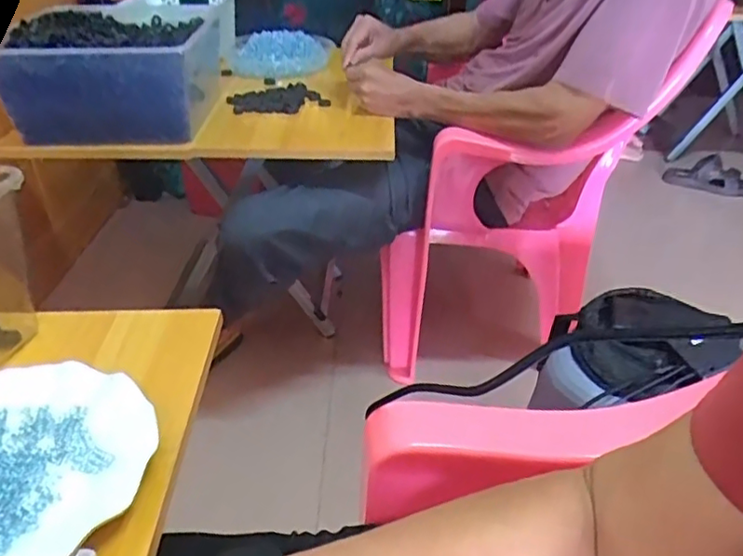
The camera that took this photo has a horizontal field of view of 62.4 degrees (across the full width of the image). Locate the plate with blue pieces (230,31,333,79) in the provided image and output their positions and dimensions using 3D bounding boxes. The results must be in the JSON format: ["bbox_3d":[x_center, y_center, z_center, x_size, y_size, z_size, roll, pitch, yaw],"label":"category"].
[{"bbox_3d":[-0.176,-0.450,1.218,0.201,0.073,0.167,-5,35,-8],"label":"plate with blue pieces"}]

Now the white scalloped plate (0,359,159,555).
[{"bbox_3d":[-0.241,0.124,0.405,0.179,0.020,0.180,0,35,0],"label":"white scalloped plate"}]

